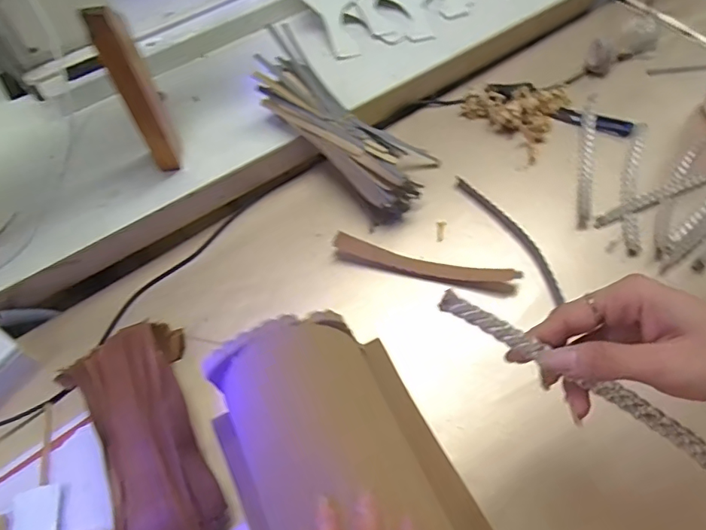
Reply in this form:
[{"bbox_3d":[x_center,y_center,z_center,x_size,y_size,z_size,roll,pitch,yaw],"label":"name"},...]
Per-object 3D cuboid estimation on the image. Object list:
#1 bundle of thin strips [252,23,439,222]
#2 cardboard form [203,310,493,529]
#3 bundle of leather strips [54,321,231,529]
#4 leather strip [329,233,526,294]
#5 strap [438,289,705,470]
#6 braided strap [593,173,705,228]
[{"bbox_3d":[-0.005,-0.162,0.547,0.106,0.061,0.233,-40,83,-18],"label":"bundle of thin strips"},{"bbox_3d":[-0.003,0.145,0.355,0.148,0.093,0.212,-23,63,-11],"label":"cardboard form"},{"bbox_3d":[-0.170,0.142,0.404,0.110,0.046,0.192,-27,61,-13],"label":"bundle of leather strips"},{"bbox_3d":[0.072,-0.001,0.500,0.183,0.023,0.023,11,60,10],"label":"leather strip"},{"bbox_3d":[0.134,0.067,0.288,0.188,0.009,0.016,30,65,0],"label":"strap"},{"bbox_3d":[0.358,-0.085,0.533,0.225,0.005,0.016,-21,60,-9],"label":"braided strap"}]

